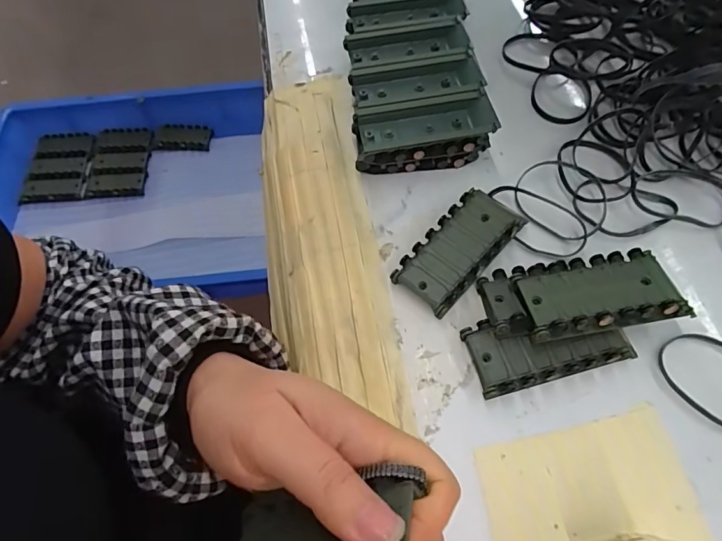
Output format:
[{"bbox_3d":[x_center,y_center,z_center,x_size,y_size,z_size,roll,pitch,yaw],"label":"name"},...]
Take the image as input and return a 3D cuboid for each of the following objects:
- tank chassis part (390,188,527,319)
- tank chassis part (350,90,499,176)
[{"bbox_3d":[0.066,-0.014,0.312,0.044,0.018,0.089,39,71,22],"label":"tank chassis part"},{"bbox_3d":[0.046,-0.103,0.352,0.099,0.031,0.048,-8,61,-4],"label":"tank chassis part"}]

